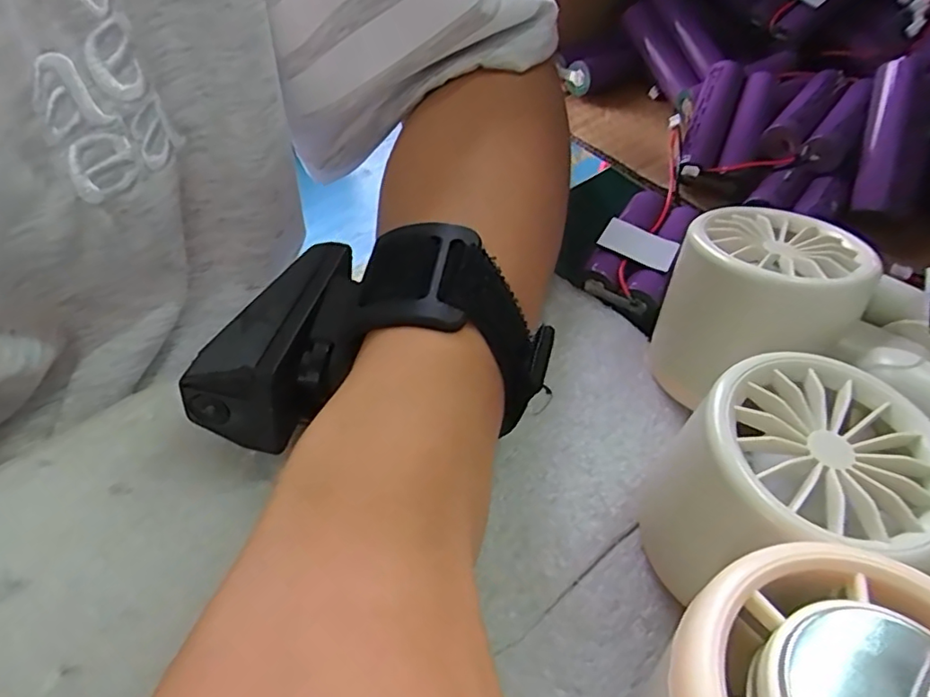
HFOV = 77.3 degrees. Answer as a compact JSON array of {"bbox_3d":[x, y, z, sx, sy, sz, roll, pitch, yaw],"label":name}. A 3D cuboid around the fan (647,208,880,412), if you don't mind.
[{"bbox_3d":[0.094,-0.016,0.194,0.047,0.057,0.045,3,51,-3],"label":"fan"}]

